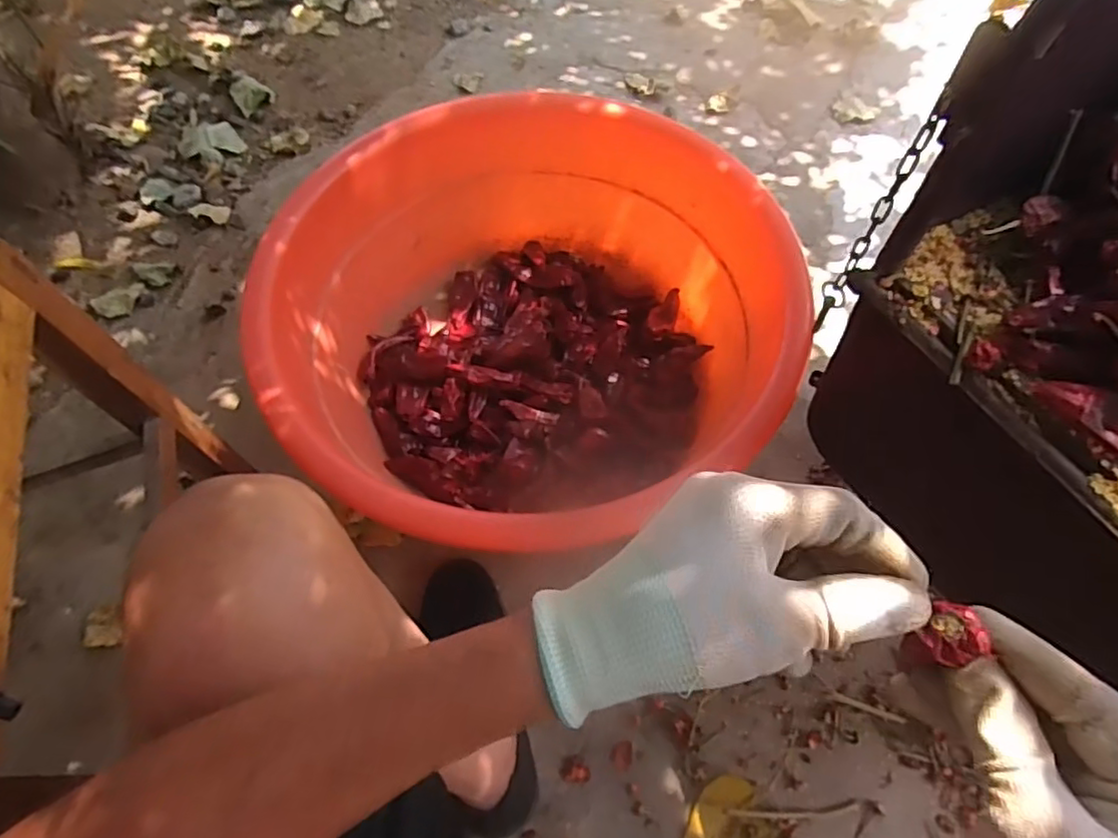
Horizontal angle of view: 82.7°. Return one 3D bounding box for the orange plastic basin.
[{"bbox_3d":[-0.032,-0.121,0.774,0.570,0.223,0.523,-1,62,1],"label":"orange plastic basin"}]

